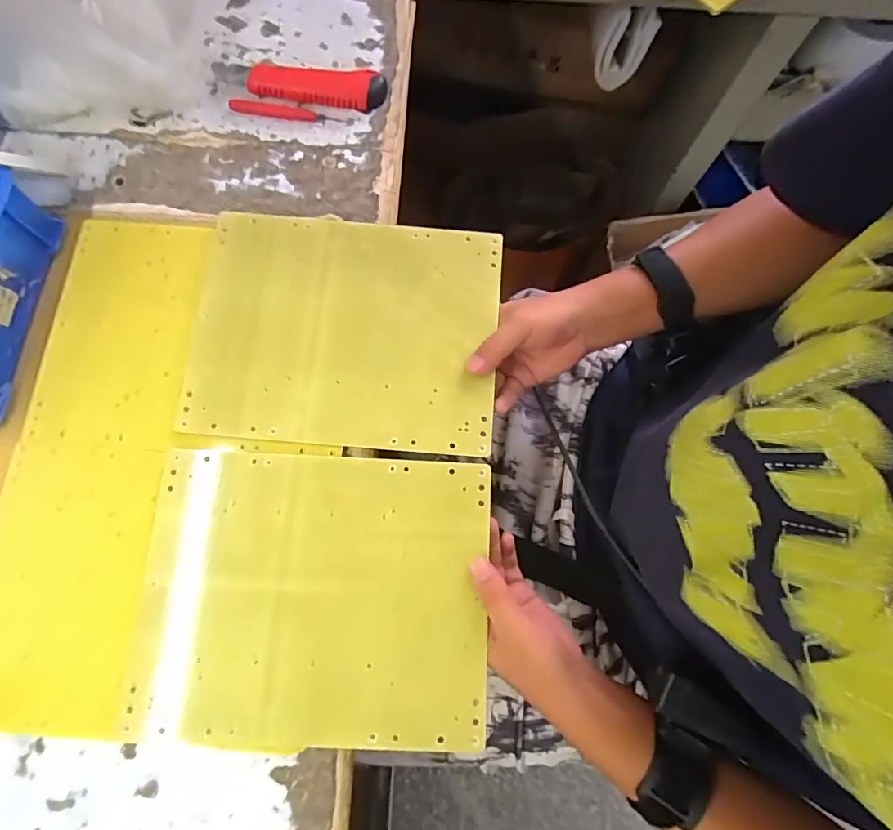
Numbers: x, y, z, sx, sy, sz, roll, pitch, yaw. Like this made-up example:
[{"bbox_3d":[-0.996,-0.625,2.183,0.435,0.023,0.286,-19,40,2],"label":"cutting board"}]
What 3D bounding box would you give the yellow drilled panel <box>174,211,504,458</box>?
[{"bbox_3d":[-0.080,-0.073,0.387,0.239,0.012,0.193,5,78,-1],"label":"yellow drilled panel"}]

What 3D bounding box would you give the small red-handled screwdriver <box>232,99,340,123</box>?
[{"bbox_3d":[-0.151,-0.282,0.445,0.101,0.008,0.012,7,76,1],"label":"small red-handled screwdriver"}]

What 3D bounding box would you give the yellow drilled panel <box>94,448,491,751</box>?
[{"bbox_3d":[-0.096,0.125,0.343,0.248,0.008,0.194,4,76,-2],"label":"yellow drilled panel"}]

